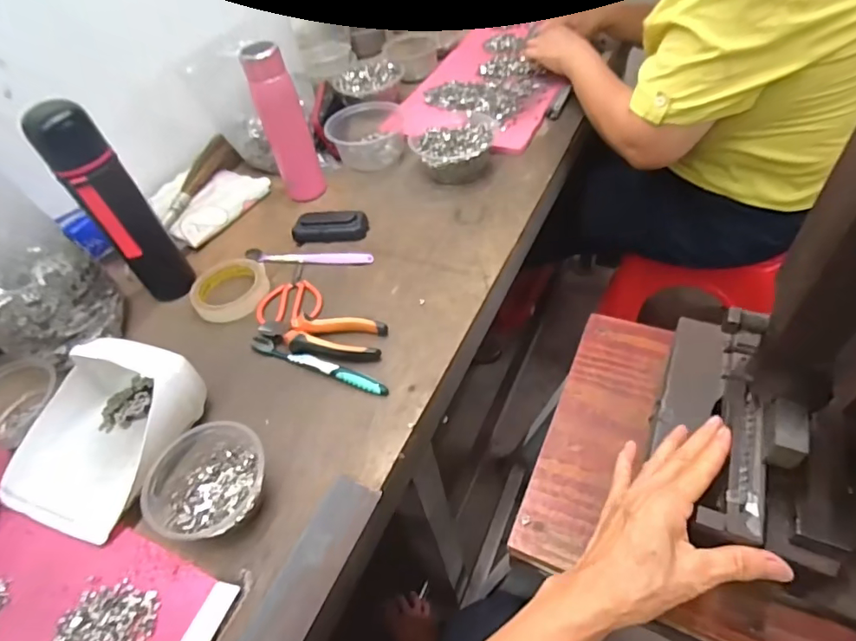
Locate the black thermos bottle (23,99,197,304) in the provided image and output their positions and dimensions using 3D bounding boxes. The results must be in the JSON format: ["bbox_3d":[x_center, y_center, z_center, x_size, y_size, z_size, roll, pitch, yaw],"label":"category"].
[{"bbox_3d":[-0.369,-0.126,0.605,0.071,0.250,0.063,-30,54,-19],"label":"black thermos bottle"}]

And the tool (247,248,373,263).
[{"bbox_3d":[-0.167,-0.087,0.694,0.181,0.010,0.024,5,51,9],"label":"tool"}]

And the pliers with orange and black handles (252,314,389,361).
[{"bbox_3d":[-0.127,0.018,0.587,0.150,0.016,0.052,5,50,9],"label":"pliers with orange and black handles"}]

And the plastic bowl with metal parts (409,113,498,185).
[{"bbox_3d":[0.041,-0.269,0.786,0.120,0.053,0.120,-3,50,3],"label":"plastic bowl with metal parts"}]

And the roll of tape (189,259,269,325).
[{"bbox_3d":[-0.262,-0.043,0.664,0.096,0.020,0.100,-3,50,3],"label":"roll of tape"}]

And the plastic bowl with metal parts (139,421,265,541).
[{"bbox_3d":[-0.203,0.148,0.462,0.100,0.052,0.100,-3,50,3],"label":"plastic bowl with metal parts"}]

